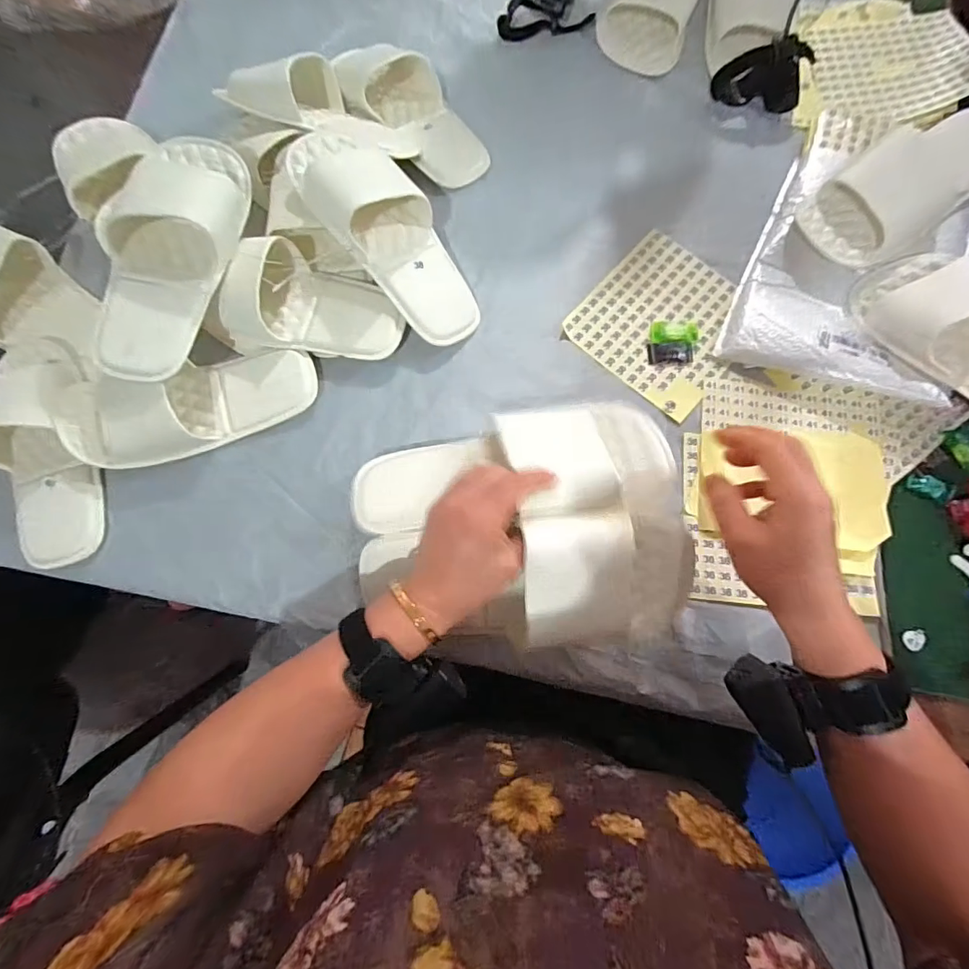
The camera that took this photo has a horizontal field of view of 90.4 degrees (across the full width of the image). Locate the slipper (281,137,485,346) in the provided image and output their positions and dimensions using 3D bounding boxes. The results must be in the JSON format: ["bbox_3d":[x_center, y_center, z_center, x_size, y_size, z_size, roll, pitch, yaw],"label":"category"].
[{"bbox_3d":[-0.091,-0.247,0.478,0.097,0.052,0.239,-40,101,-8],"label":"slipper"}]

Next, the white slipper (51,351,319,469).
[{"bbox_3d":[-0.283,-0.079,0.461,0.234,0.050,0.099,-9,77,-2],"label":"white slipper"}]

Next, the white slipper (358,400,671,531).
[{"bbox_3d":[0.025,-0.007,0.411,0.268,0.065,0.113,-12,60,3],"label":"white slipper"}]

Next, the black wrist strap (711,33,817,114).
[{"bbox_3d":[0.320,-0.474,0.558,0.100,0.047,0.047,13,77,3],"label":"black wrist strap"}]

